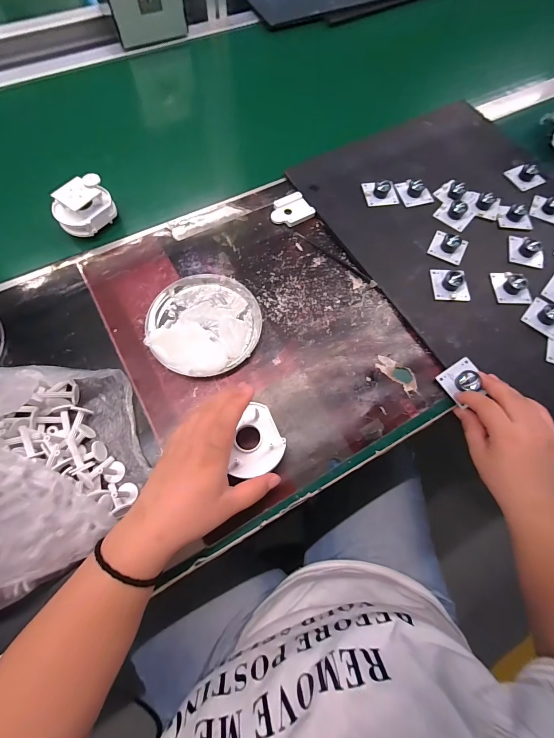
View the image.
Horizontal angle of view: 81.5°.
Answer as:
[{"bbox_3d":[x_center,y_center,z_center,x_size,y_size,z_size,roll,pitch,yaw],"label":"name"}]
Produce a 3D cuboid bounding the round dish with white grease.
[{"bbox_3d":[-0.084,-0.054,0.370,0.126,0.019,0.125,1,69,-2],"label":"round dish with white grease"}]

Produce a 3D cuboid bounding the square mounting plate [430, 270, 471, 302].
[{"bbox_3d":[0.213,-0.106,0.392,0.042,0.016,0.041,4,69,-1],"label":"square mounting plate"}]

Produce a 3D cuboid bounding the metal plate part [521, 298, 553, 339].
[{"bbox_3d":[0.323,-0.065,0.379,0.043,0.014,0.046,40,73,12],"label":"metal plate part"}]

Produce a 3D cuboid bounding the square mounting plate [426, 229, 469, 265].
[{"bbox_3d":[0.224,-0.162,0.414,0.043,0.015,0.042,27,70,8],"label":"square mounting plate"}]

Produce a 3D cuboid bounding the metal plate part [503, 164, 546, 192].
[{"bbox_3d":[0.368,-0.286,0.473,0.042,0.024,0.043,-24,72,-11],"label":"metal plate part"}]

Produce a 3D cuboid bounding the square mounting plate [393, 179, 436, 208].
[{"bbox_3d":[0.196,-0.253,0.450,0.048,0.021,0.046,-15,71,-8],"label":"square mounting plate"}]

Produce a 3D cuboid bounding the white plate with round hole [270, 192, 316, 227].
[{"bbox_3d":[0.017,-0.217,0.439,0.054,0.009,0.047,-29,73,-13],"label":"white plate with round hole"}]

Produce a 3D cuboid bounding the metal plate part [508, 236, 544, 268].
[{"bbox_3d":[0.328,-0.157,0.418,0.042,0.016,0.044,11,69,2],"label":"metal plate part"}]

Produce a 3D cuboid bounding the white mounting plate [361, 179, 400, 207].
[{"bbox_3d":[0.146,-0.249,0.446,0.045,0.020,0.043,-6,69,-5],"label":"white mounting plate"}]

